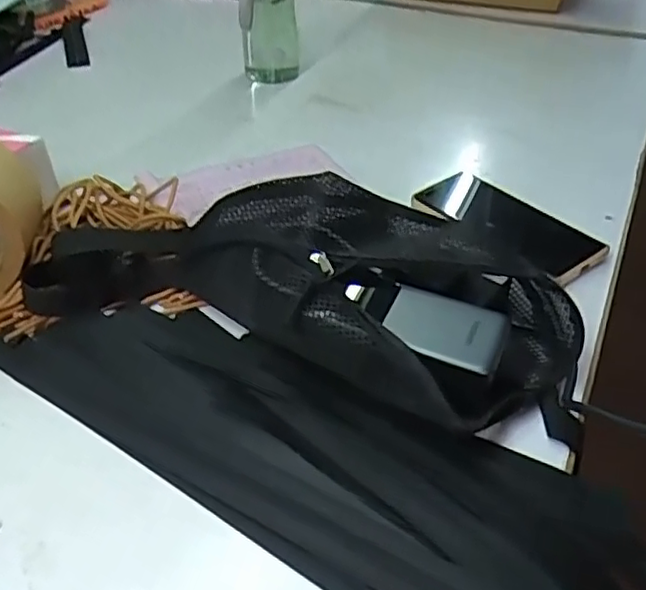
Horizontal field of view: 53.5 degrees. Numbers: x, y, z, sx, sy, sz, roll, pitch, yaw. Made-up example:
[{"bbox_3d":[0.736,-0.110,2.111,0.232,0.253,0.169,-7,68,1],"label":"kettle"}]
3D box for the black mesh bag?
[{"bbox_3d":[-0.006,-0.021,0.470,0.383,0.061,0.202,14,42,16],"label":"black mesh bag"}]

